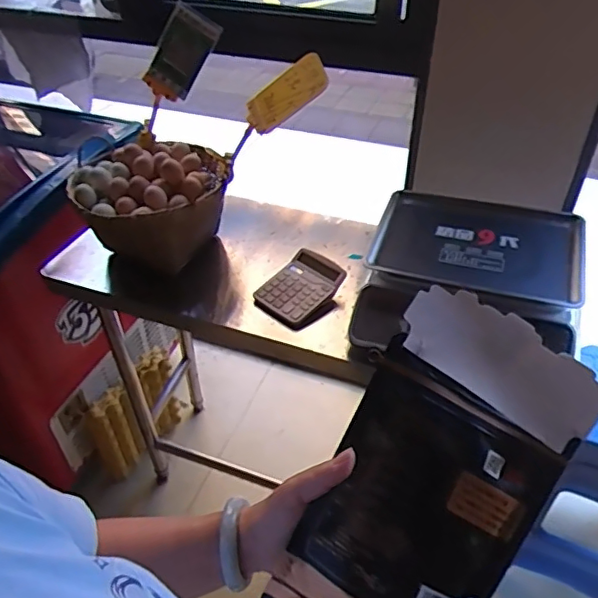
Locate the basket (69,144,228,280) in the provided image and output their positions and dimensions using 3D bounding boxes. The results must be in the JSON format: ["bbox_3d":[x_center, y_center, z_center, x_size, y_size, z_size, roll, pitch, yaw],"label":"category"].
[{"bbox_3d":[-0.298,-0.181,1.167,0.286,0.193,0.274,-1,42,1],"label":"basket"}]

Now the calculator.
[{"bbox_3d":[0.000,-0.027,1.069,0.152,0.043,0.130,-34,51,-31],"label":"calculator"}]

